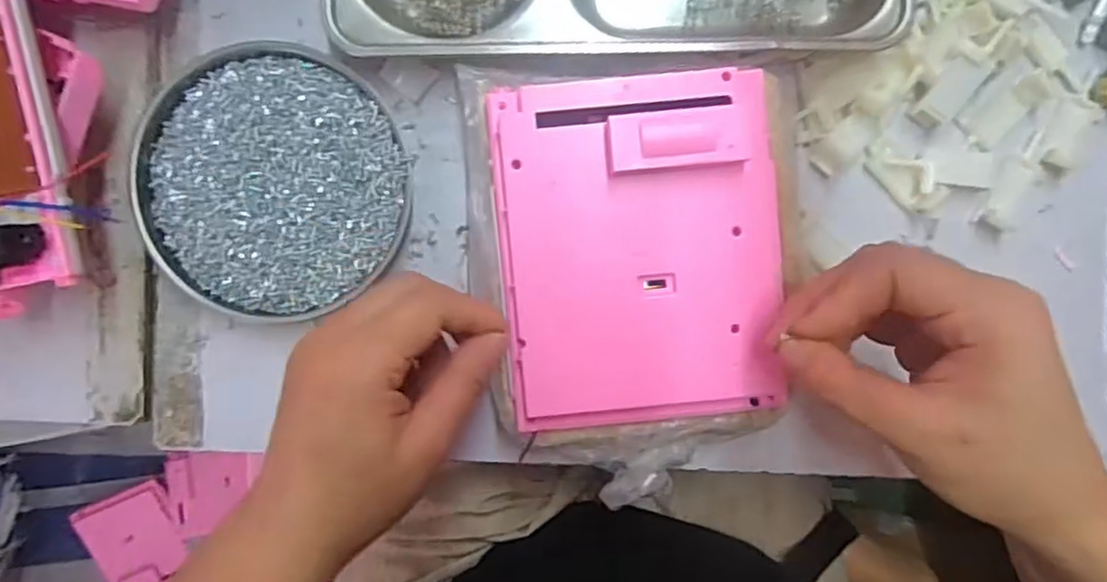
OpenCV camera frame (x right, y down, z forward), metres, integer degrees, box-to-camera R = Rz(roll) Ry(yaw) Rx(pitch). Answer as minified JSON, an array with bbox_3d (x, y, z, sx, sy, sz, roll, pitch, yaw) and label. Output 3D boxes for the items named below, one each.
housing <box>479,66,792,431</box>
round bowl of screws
[{"bbox_3d":[0.040,-0.016,0.311,0.128,0.030,0.158,-6,94,0],"label":"housing"},{"bbox_3d":[-0.143,-0.055,0.347,0.135,0.025,0.134,0,94,-1],"label":"round bowl of screws"}]

